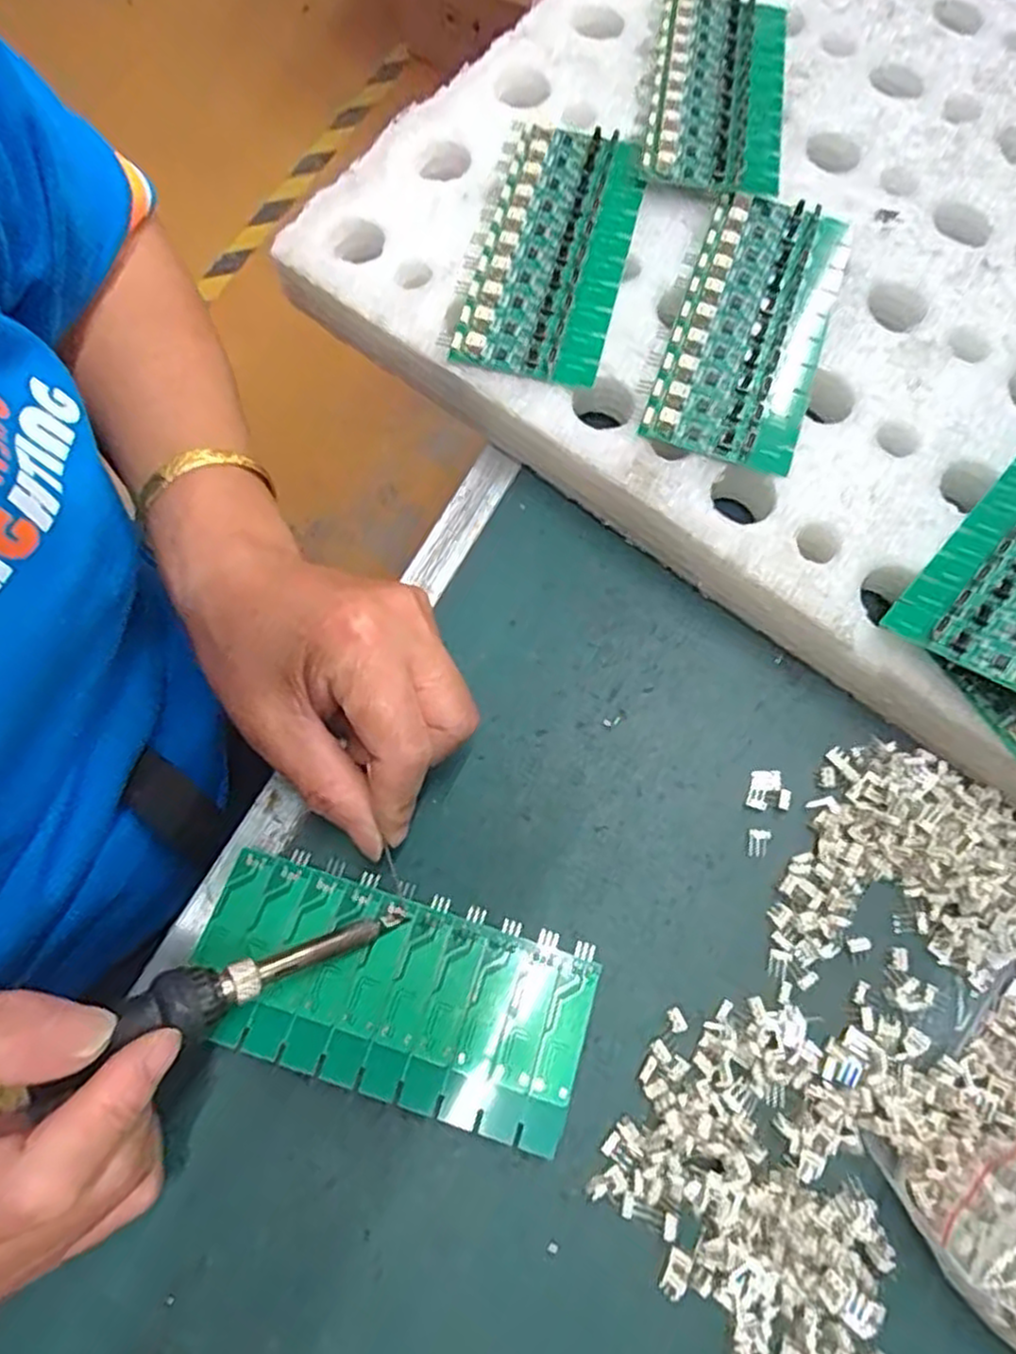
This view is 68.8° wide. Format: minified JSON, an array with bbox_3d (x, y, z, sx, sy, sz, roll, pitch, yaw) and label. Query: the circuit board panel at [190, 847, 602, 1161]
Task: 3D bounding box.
[{"bbox_3d":[-0.042,0.110,0.261,0.137,0.010,0.063,20,73,5],"label":"circuit board panel"}]

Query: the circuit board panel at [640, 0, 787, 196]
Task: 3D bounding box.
[{"bbox_3d":[0.101,-0.283,0.355,0.062,0.011,0.131,9,72,3],"label":"circuit board panel"}]

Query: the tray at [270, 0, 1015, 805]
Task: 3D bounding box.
[{"bbox_3d":[0.212,-0.167,0.339,0.540,0.049,0.377,37,75,12],"label":"tray"}]

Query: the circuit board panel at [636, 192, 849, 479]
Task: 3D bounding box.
[{"bbox_3d":[0.104,-0.150,0.315,0.062,0.011,0.131,18,72,6],"label":"circuit board panel"}]

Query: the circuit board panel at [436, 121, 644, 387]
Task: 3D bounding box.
[{"bbox_3d":[0.019,-0.191,0.328,0.066,0.009,0.132,14,72,5],"label":"circuit board panel"}]

